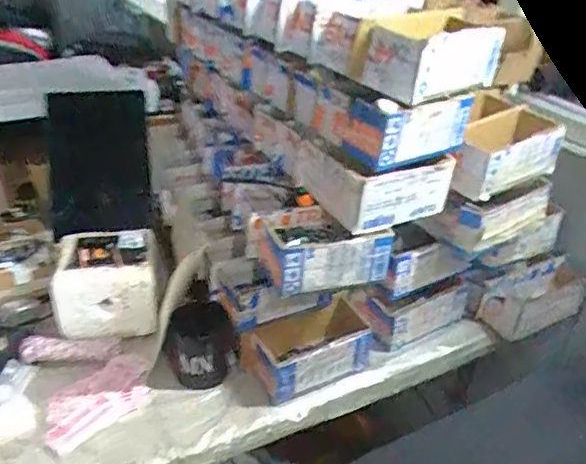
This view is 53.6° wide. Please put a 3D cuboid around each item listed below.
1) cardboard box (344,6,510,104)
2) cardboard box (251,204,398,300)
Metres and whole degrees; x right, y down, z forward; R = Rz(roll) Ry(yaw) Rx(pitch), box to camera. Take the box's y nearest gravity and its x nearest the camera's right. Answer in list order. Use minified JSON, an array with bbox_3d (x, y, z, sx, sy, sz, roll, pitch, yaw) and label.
[{"bbox_3d":[0.165,-0.214,0.698,0.160,0.076,0.101,-24,41,-36],"label":"cardboard box"},{"bbox_3d":[0.036,0.019,0.753,0.154,0.069,0.100,-12,35,-22],"label":"cardboard box"}]

